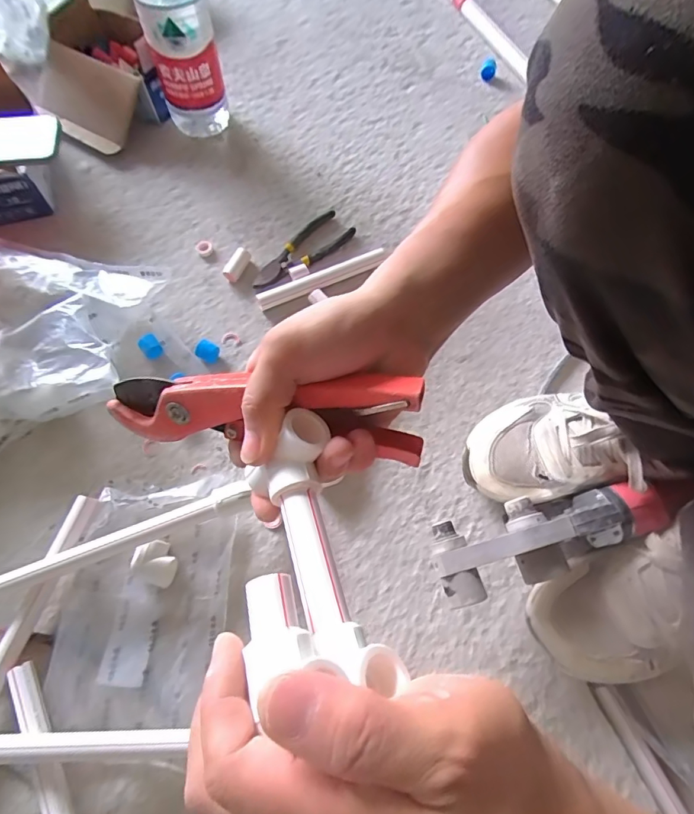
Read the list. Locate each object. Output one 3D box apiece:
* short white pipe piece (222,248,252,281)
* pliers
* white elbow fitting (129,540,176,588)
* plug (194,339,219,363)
[{"bbox_3d":[-0.143,-0.186,0.610,0.021,0.016,0.049,25,70,9],"label":"short white pipe piece"},{"bbox_3d":[-0.059,-0.206,0.623,0.060,0.011,0.160,39,73,13],"label":"pliers"},{"bbox_3d":[-0.189,0.154,0.469,0.045,0.030,0.039,22,69,8],"label":"white elbow fitting"},{"bbox_3d":[-0.168,-0.067,0.564,0.024,0.026,0.020,25,70,9],"label":"plug"}]

